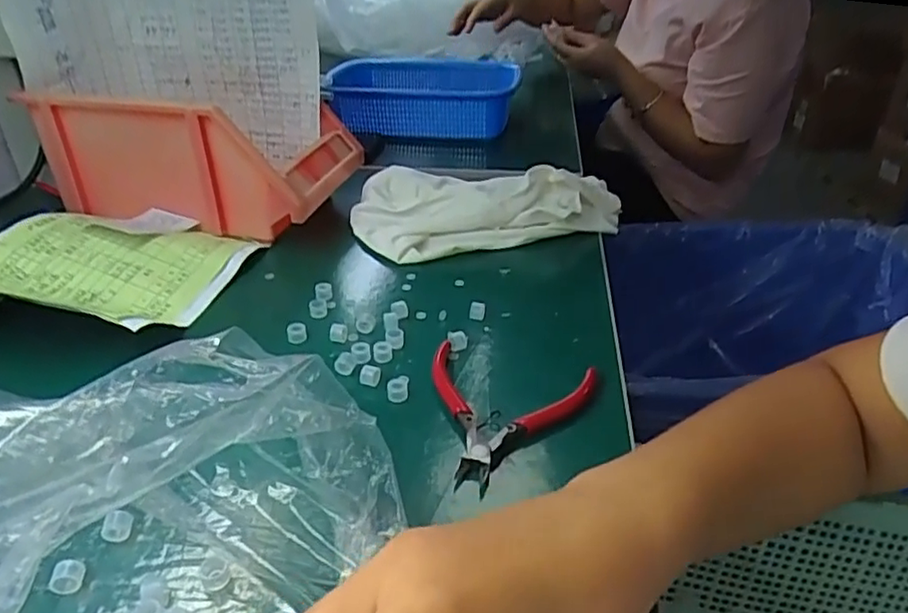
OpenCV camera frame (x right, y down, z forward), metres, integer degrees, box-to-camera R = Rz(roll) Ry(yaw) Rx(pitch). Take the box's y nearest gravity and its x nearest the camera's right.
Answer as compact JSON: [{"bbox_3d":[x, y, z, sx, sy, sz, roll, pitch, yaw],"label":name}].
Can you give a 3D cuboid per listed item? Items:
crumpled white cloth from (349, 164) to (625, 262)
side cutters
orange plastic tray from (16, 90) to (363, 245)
[{"bbox_3d":[0.027,-0.104,0.591,0.240,0.053,0.140,-11,34,-17],"label":"crumpled white cloth"},{"bbox_3d":[0.021,0.058,0.354,0.099,0.014,0.103,11,34,17],"label":"side cutters"},{"bbox_3d":[-0.224,-0.140,0.569,0.240,0.112,0.142,3,32,6],"label":"orange plastic tray"}]

